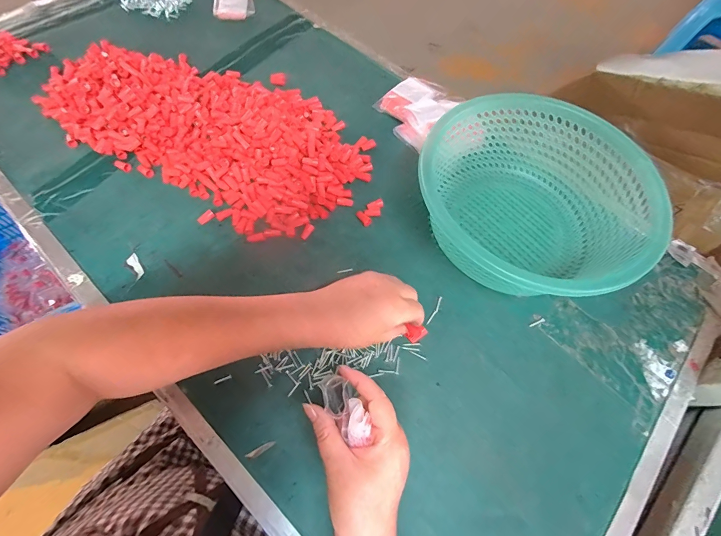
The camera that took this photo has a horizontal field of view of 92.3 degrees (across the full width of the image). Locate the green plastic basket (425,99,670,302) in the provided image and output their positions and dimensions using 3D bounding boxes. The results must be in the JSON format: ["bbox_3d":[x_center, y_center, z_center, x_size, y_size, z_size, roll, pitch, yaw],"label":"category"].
[{"bbox_3d":[0.206,-0.093,0.439,0.256,0.106,0.225,13,65,4],"label":"green plastic basket"}]

